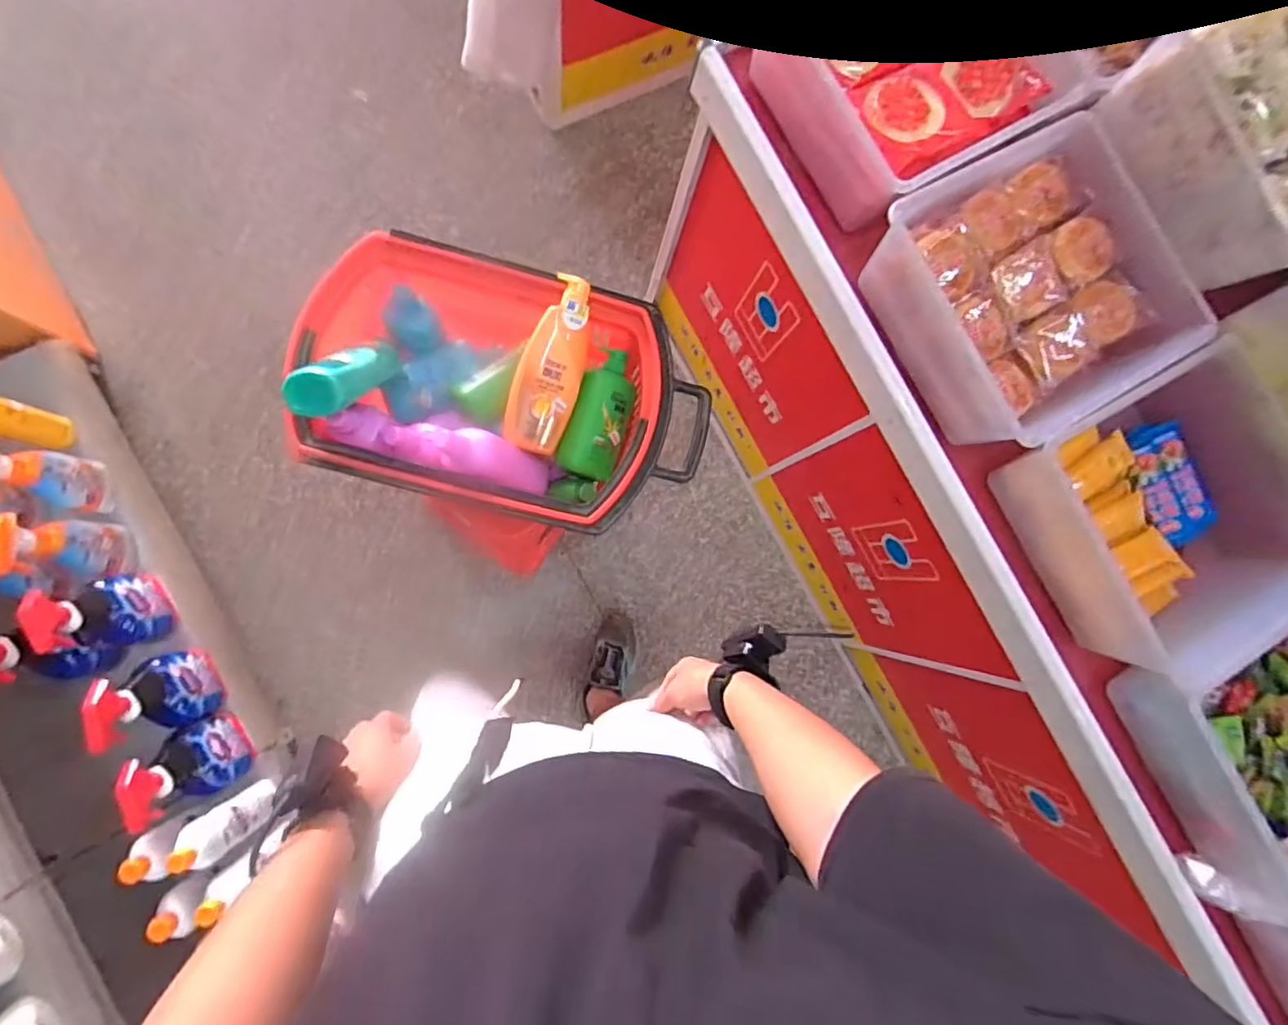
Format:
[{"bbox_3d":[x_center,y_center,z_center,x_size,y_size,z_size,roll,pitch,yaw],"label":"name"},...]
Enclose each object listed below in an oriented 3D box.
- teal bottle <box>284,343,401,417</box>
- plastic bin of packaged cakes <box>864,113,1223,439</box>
[{"bbox_3d":[-0.421,-0.198,0.867,0.066,0.225,0.060,20,118,-5],"label":"teal bottle"},{"bbox_3d":[0.452,-0.263,0.707,0.280,0.142,0.297,-29,88,-10],"label":"plastic bin of packaged cakes"}]

